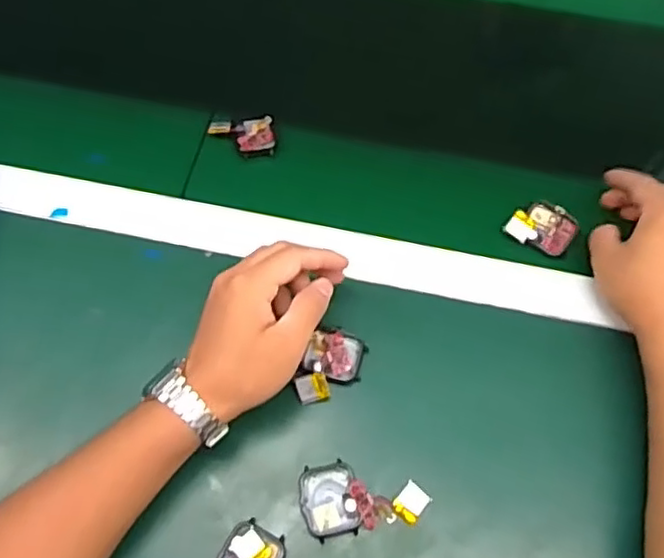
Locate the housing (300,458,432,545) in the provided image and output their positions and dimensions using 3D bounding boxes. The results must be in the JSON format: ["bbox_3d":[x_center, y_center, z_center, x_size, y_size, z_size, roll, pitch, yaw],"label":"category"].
[{"bbox_3d":[0.021,0.144,0.427,0.081,0.012,0.047,-10,64,-6],"label":"housing"}]

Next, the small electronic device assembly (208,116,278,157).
[{"bbox_3d":[-0.078,-0.125,0.564,0.057,0.010,0.039,-8,64,-5],"label":"small electronic device assembly"}]

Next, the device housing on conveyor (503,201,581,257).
[{"bbox_3d":[0.172,-0.043,0.519,0.051,0.007,0.041,33,68,14],"label":"device housing on conveyor"}]

